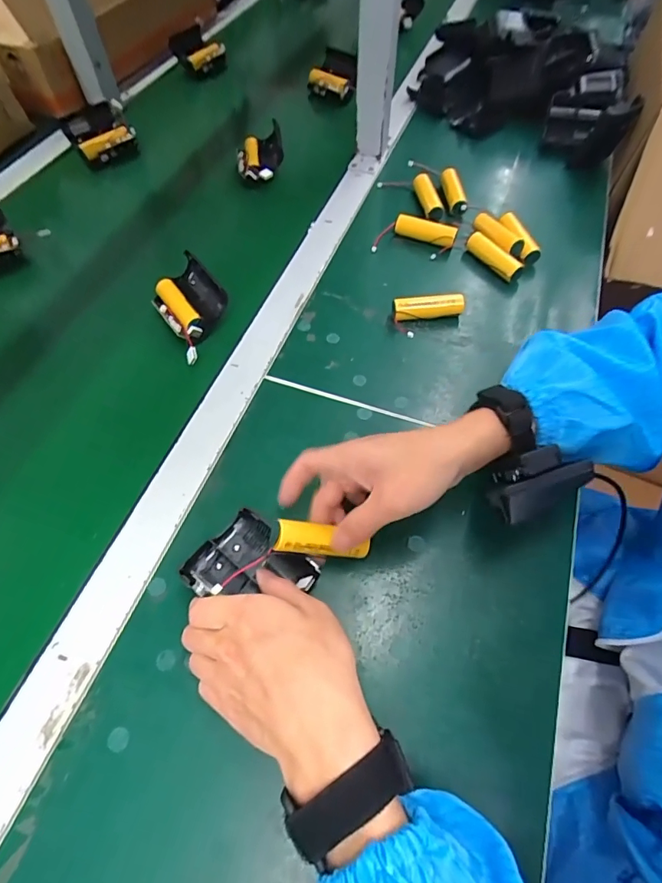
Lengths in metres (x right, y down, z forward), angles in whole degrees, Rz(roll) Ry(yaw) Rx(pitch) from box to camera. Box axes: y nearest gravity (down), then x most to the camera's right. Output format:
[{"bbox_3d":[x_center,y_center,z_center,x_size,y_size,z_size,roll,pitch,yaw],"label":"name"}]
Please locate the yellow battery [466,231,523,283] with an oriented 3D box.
[{"bbox_3d":[0.185,-0.209,0.517,0.019,0.024,0.074,-28,63,-16],"label":"yellow battery"}]

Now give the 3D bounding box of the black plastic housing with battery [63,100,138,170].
[{"bbox_3d":[-0.334,-0.446,0.661,0.086,0.048,0.087,-28,63,-16],"label":"black plastic housing with battery"}]

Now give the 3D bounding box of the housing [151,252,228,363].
[{"bbox_3d":[-0.142,-0.140,0.465,0.060,0.046,0.109,-29,64,-17],"label":"housing"}]

